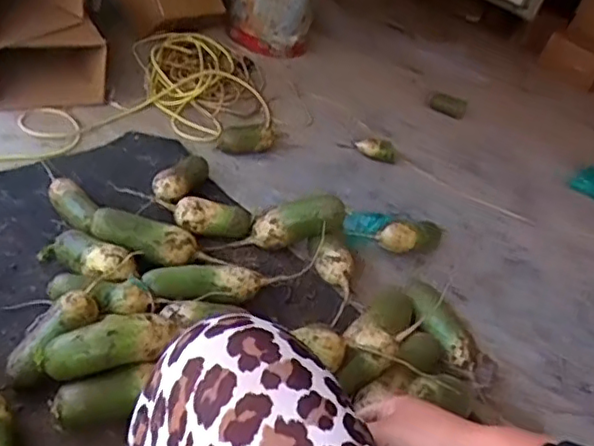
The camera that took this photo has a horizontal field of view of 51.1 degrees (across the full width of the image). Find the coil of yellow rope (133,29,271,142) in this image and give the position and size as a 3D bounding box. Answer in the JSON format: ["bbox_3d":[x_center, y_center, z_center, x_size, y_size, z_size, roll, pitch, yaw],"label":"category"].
[{"bbox_3d":[-0.221,-0.334,1.465,0.290,0.104,0.413,-6,34,-14],"label":"coil of yellow rope"}]

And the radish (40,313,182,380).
[{"bbox_3d":[-0.241,0.164,0.804,0.171,0.052,0.065,-8,34,-17],"label":"radish"}]

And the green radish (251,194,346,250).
[{"bbox_3d":[-0.001,0.004,1.091,0.170,0.074,0.058,-19,30,14],"label":"green radish"}]

